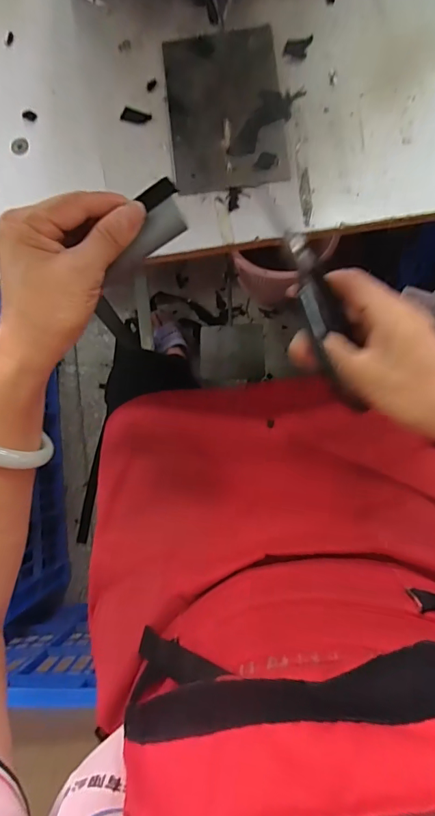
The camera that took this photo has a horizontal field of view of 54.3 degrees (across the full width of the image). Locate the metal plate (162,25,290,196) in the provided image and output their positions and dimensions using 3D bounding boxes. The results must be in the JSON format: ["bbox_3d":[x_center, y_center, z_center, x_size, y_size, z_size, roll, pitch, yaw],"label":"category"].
[{"bbox_3d":[0.006,-0.249,0.353,0.093,0.004,0.141,-6,83,4],"label":"metal plate"}]

